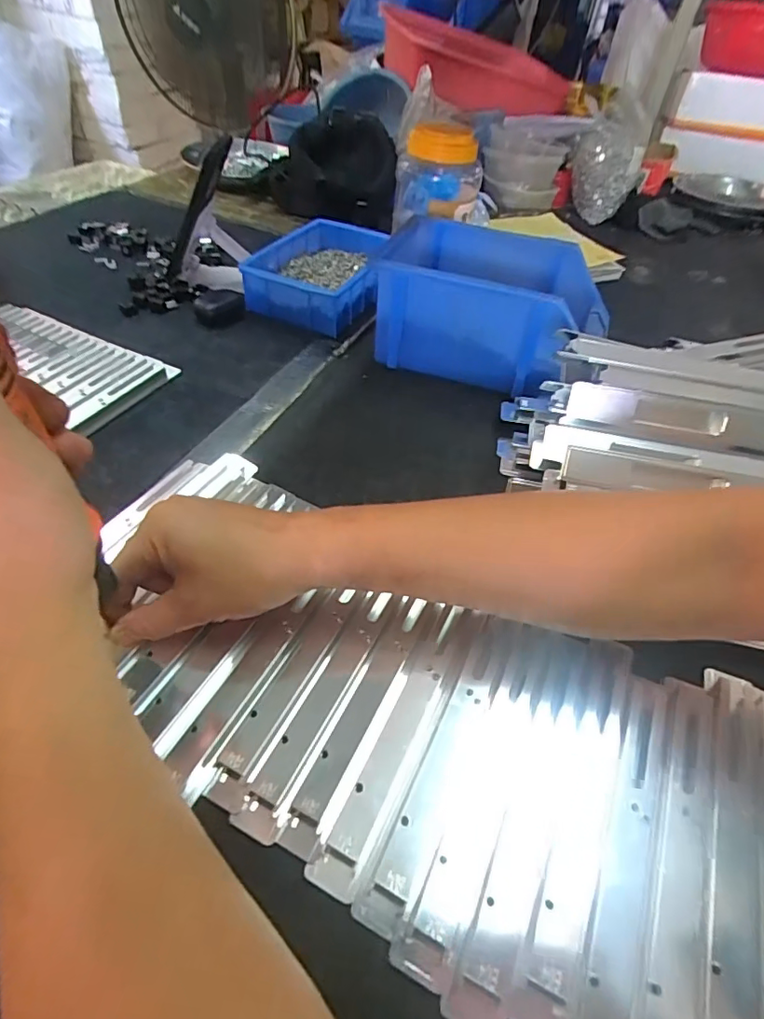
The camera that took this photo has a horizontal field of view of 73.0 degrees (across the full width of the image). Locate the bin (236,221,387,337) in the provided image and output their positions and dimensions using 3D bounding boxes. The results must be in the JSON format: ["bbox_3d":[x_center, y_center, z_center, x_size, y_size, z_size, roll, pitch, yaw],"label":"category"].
[{"bbox_3d":[-0.077,-0.308,0.670,0.144,0.058,0.198,24,50,14],"label":"bin"}]

